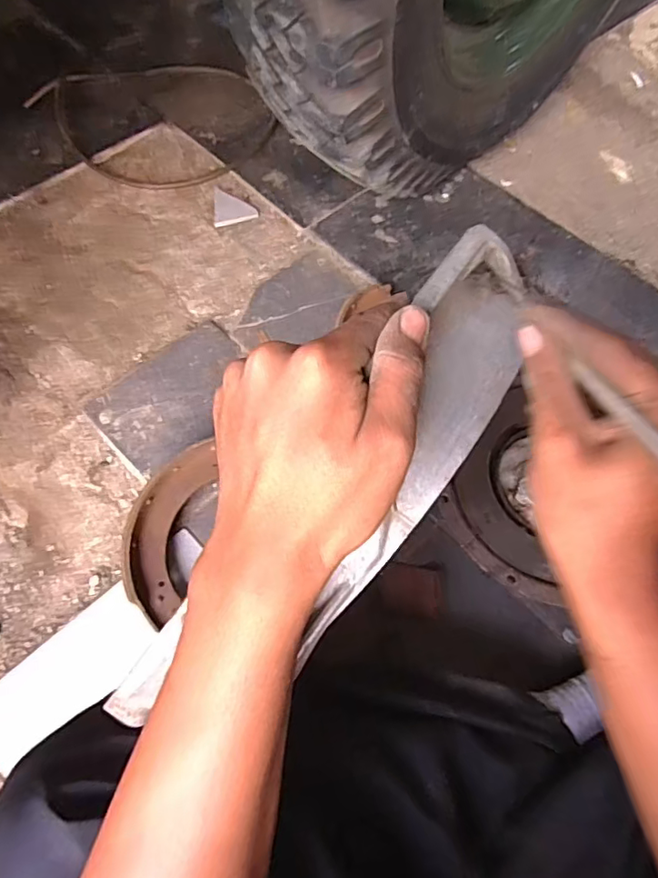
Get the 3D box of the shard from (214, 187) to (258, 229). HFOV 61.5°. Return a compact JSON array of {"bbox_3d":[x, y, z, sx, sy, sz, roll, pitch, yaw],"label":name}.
[{"bbox_3d":[-0.146,-0.353,0.833,0.063,0.005,0.069,-16,66,-9],"label":"shard"}]

